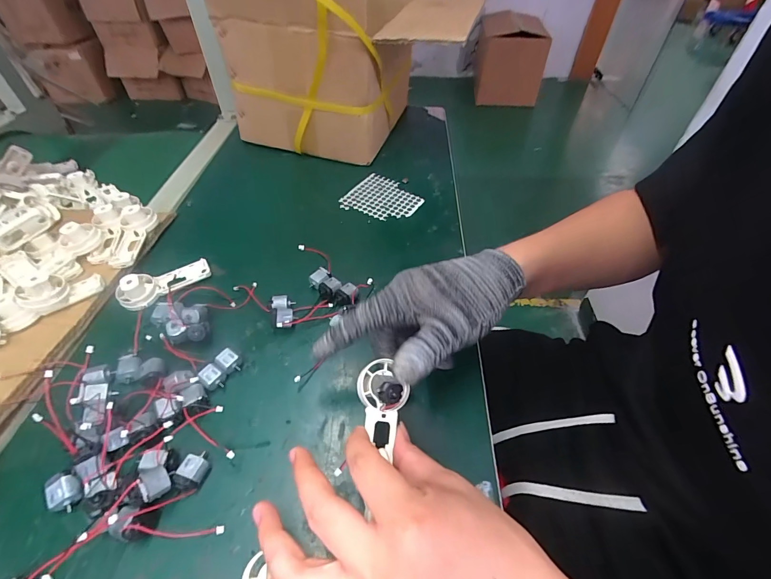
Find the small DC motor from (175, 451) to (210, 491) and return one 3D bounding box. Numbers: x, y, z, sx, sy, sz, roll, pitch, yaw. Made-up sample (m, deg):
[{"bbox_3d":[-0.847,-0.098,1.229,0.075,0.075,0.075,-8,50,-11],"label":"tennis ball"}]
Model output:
[{"bbox_3d":[-0.148,0.140,0.277,0.020,0.013,0.026,8,49,2],"label":"small DC motor"}]

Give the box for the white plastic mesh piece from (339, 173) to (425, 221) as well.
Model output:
[{"bbox_3d":[-0.004,-0.134,0.538,0.101,0.004,0.090,31,58,18],"label":"white plastic mesh piece"}]

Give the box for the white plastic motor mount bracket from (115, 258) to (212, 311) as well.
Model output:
[{"bbox_3d":[-0.247,-0.012,0.401,0.094,0.020,0.036,-29,57,-26],"label":"white plastic motor mount bracket"}]

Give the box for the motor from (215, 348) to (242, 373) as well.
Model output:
[{"bbox_3d":[-0.147,0.069,0.339,0.020,0.017,0.019,30,54,20],"label":"motor"}]

